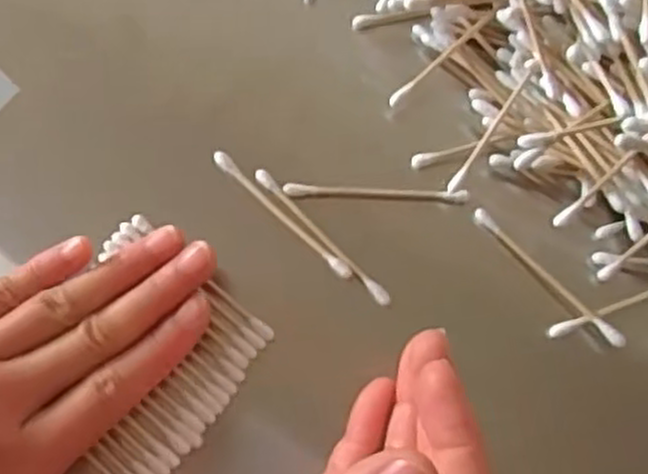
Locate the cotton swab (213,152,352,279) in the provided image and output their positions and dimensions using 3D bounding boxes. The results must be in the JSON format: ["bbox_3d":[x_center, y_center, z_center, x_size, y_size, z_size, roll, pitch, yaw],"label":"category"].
[{"bbox_3d":[-0.017,-0.009,0.308,0.071,0.004,0.006,43,78,10],"label":"cotton swab"}]

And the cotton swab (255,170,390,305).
[{"bbox_3d":[0.000,0.000,0.306,0.006,0.005,0.071,-43,79,-12],"label":"cotton swab"}]

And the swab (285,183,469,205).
[{"bbox_3d":[0.020,-0.017,0.312,0.071,0.005,0.004,2,73,0],"label":"swab"}]

